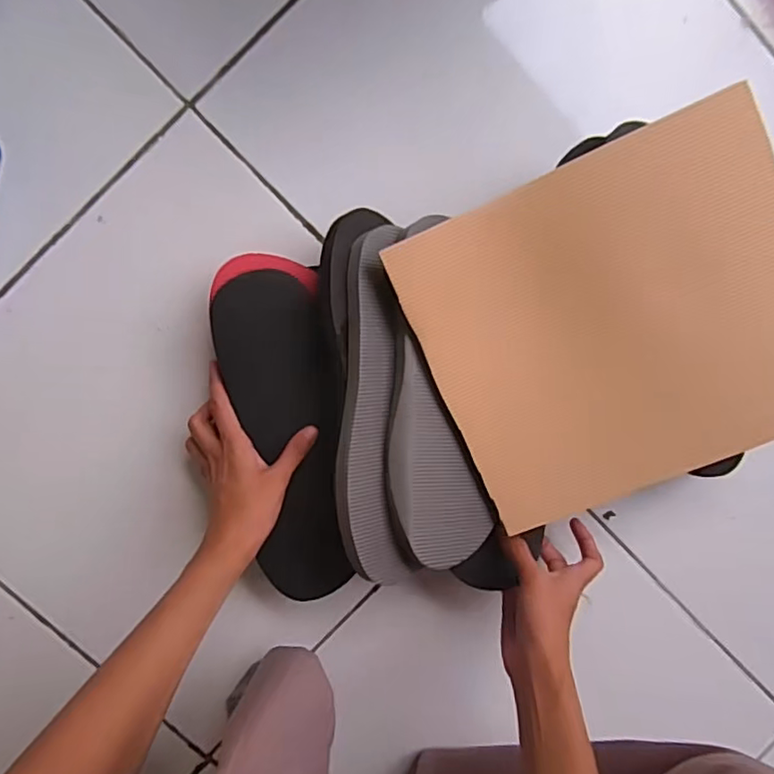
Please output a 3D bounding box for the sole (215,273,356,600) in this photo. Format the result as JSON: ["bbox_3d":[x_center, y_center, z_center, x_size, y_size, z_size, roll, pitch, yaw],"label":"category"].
[{"bbox_3d":[-0.076,0.039,0.466,0.086,0.023,0.253,-9,96,-4],"label":"sole"}]

